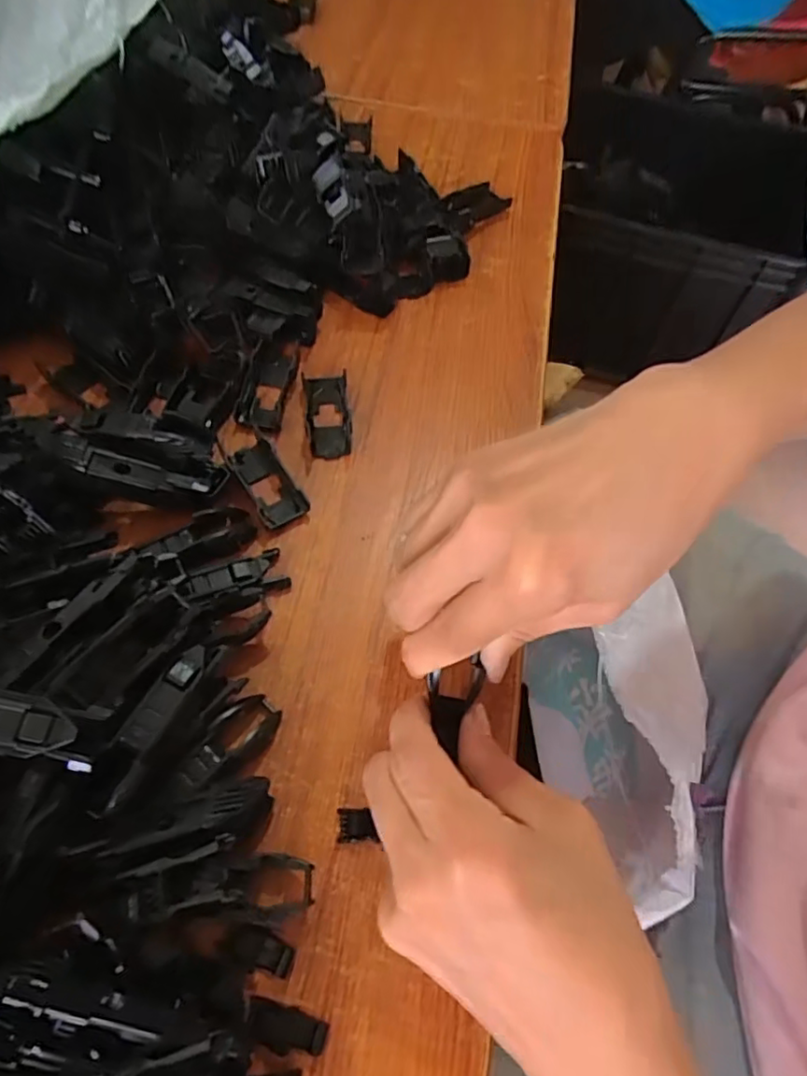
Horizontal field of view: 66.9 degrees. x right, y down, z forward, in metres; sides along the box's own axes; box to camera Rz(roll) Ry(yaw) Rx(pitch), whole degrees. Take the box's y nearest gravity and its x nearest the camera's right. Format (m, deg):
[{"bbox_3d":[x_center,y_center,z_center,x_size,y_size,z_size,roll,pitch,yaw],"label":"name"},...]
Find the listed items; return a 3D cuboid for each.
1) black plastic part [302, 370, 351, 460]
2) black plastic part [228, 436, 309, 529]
[{"bbox_3d":[-0.040,-0.066,0.325,0.023,0.007,0.054,-6,60,-6],"label":"black plastic part"},{"bbox_3d":[-0.068,-0.029,0.299,0.023,0.012,0.050,-28,65,-17],"label":"black plastic part"}]

